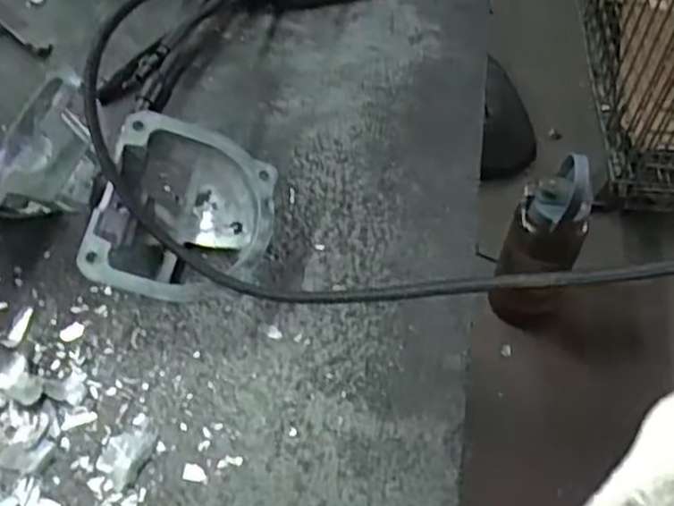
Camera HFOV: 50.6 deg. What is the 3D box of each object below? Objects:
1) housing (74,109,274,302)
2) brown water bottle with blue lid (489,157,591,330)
[{"bbox_3d":[-0.071,-0.013,0.335,0.076,0.062,0.083,1,52,-1],"label":"housing"},{"bbox_3d":[0.338,-0.014,1.161,0.113,0.318,0.129,20,55,14],"label":"brown water bottle with blue lid"}]

